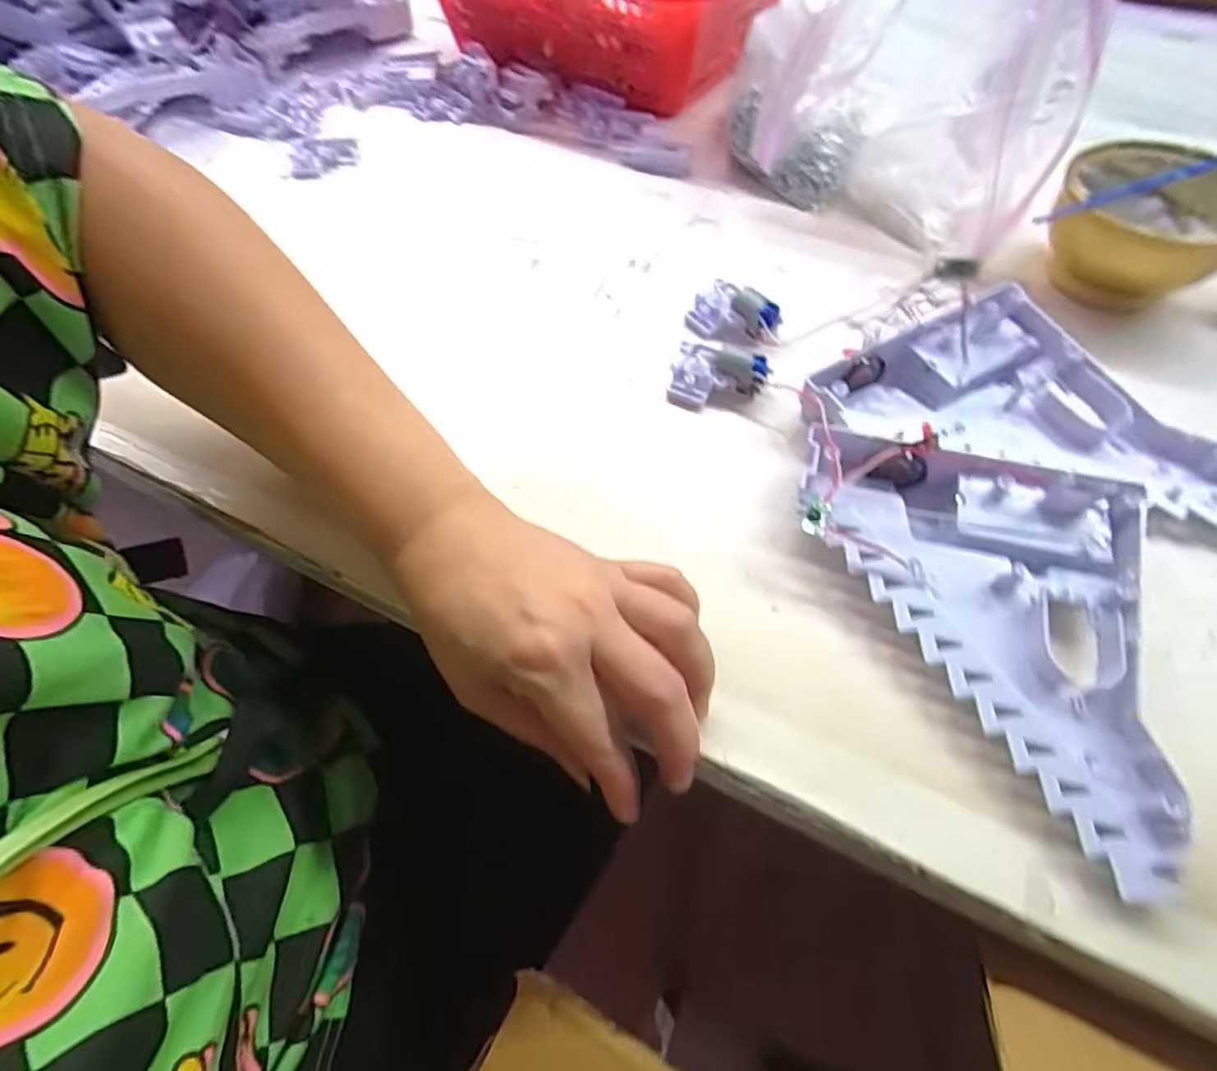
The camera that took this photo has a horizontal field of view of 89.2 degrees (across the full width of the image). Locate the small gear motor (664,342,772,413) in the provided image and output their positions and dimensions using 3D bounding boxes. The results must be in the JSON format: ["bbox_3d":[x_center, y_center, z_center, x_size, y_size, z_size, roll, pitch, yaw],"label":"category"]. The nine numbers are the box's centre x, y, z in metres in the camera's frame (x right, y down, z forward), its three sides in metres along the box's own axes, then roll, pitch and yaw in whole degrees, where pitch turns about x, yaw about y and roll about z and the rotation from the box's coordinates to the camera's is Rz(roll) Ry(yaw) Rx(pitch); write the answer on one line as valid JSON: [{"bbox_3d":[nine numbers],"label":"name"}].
[{"bbox_3d":[0.057,-0.083,0.328,0.049,0.018,0.033,20,60,17],"label":"small gear motor"}]

